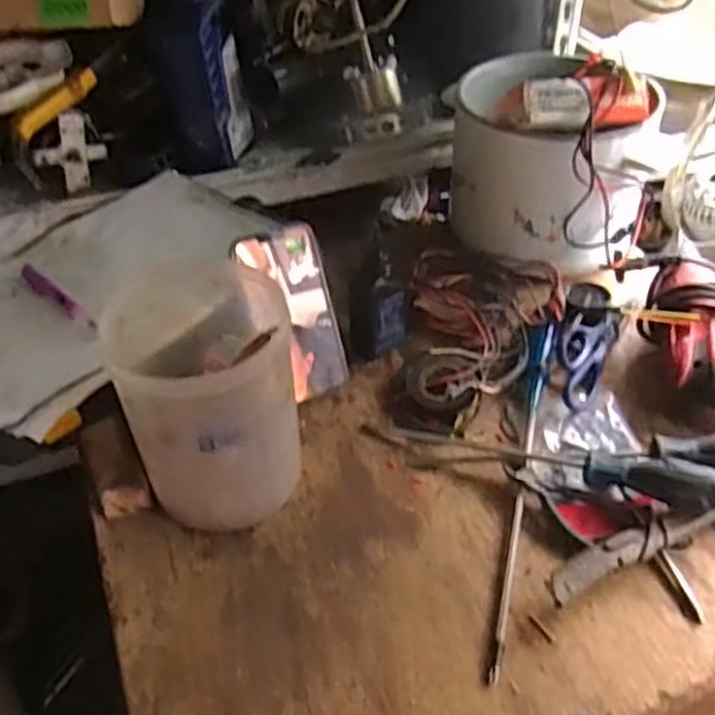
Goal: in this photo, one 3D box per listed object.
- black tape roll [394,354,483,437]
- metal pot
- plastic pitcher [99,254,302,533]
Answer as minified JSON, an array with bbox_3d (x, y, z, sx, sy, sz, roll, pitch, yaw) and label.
[{"bbox_3d":[0.075,0.027,0.709,0.077,0.033,0.086,9,43,13],"label":"black tape roll"},{"bbox_3d":[0.197,-0.209,0.818,0.159,0.157,0.200,-30,49,-28],"label":"metal pot"},{"bbox_3d":[-0.121,0.031,0.615,0.128,0.173,0.160,-23,46,-21],"label":"plastic pitcher"}]

